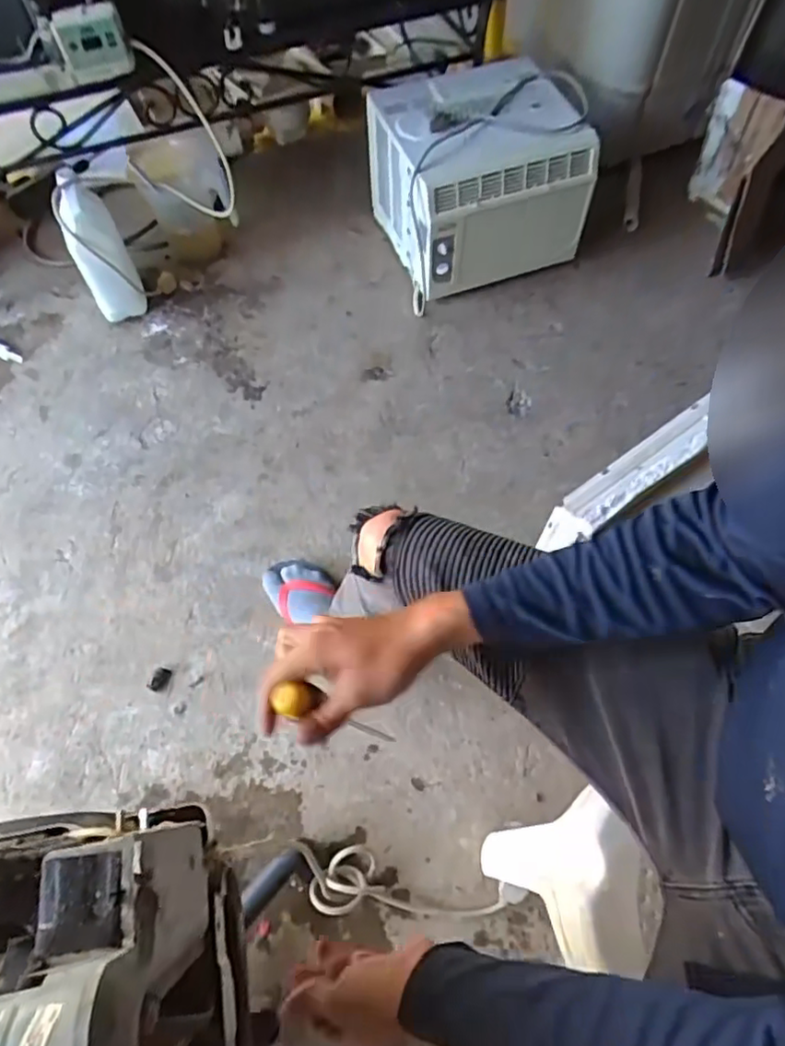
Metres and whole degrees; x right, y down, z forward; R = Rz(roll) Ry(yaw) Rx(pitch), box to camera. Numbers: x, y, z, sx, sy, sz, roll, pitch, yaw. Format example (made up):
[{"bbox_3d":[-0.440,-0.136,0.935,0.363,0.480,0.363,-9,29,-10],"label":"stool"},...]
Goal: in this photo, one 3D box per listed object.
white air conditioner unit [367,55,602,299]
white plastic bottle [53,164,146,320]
[{"bbox_3d":[0.225,-0.833,1.476,0.501,0.318,0.394,-21,63,-9],"label":"white air conditioner unit"},{"bbox_3d":[-0.686,-0.642,1.418,0.116,0.297,0.179,-25,64,-11],"label":"white plastic bottle"}]

